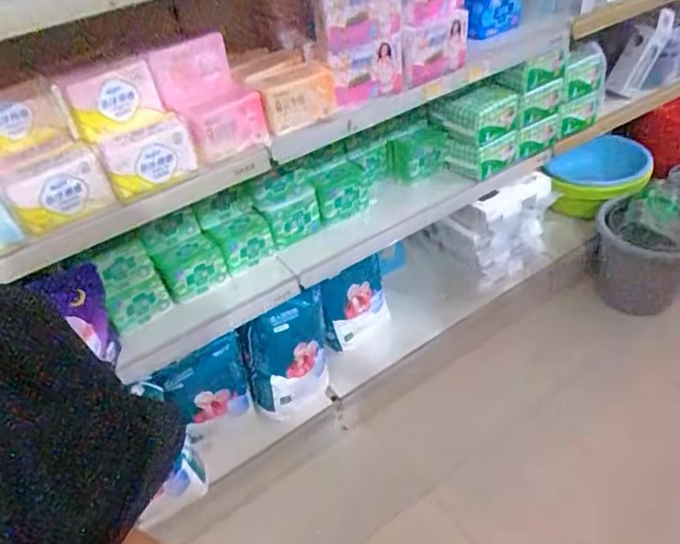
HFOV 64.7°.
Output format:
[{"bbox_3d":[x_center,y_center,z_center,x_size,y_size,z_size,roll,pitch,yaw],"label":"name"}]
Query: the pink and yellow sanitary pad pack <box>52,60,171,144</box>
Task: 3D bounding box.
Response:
[{"bbox_3d":[-0.394,-0.294,0.949,0.158,0.070,0.131,-20,86,-13],"label":"pink and yellow sanitary pad pack"}]

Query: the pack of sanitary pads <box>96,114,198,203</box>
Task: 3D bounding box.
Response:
[{"bbox_3d":[-0.332,-0.199,0.945,0.156,0.090,0.062,-33,48,-27],"label":"pack of sanitary pads"}]

